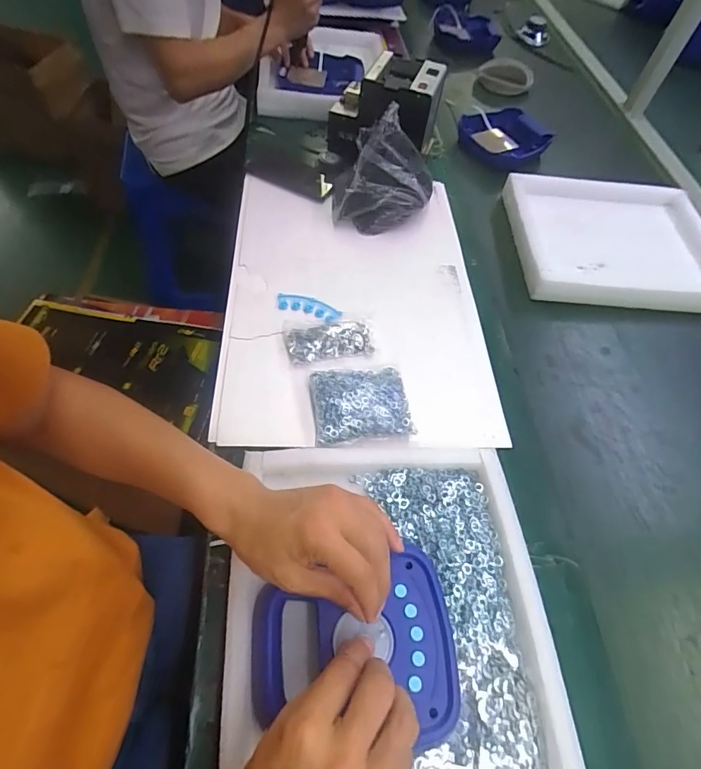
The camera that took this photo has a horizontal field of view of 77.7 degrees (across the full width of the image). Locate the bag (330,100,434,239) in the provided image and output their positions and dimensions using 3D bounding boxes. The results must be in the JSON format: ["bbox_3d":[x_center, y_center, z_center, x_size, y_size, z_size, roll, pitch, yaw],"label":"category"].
[{"bbox_3d":[0.052,-0.350,0.723,0.162,0.139,0.151,21,58,7],"label":"bag"}]

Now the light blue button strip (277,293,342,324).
[{"bbox_3d":[-0.061,-0.114,0.640,0.094,0.009,0.032,17,58,5],"label":"light blue button strip"}]

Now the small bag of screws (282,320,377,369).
[{"bbox_3d":[-0.026,-0.061,0.604,0.129,0.023,0.071,-5,59,-10],"label":"small bag of screws"}]

